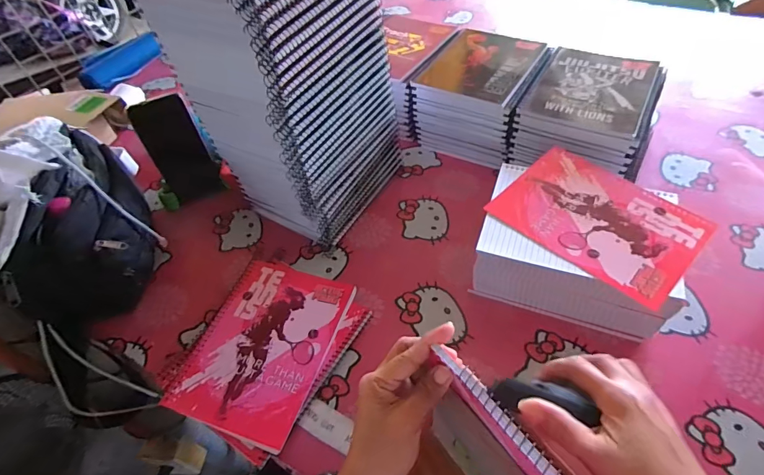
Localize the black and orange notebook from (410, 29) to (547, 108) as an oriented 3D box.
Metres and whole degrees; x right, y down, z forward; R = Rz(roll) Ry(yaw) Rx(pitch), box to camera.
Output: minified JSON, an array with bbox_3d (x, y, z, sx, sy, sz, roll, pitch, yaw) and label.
[{"bbox_3d":[0.157,-0.278,0.651,0.149,0.009,0.190,24,57,23],"label":"black and orange notebook"}]

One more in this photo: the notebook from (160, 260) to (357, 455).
[{"bbox_3d":[-0.134,0.119,0.475,0.150,0.012,0.199,15,54,17],"label":"notebook"}]

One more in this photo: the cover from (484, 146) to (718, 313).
[{"bbox_3d":[0.242,-0.024,0.459,0.147,0.004,0.195,-38,57,-22],"label":"cover"}]

